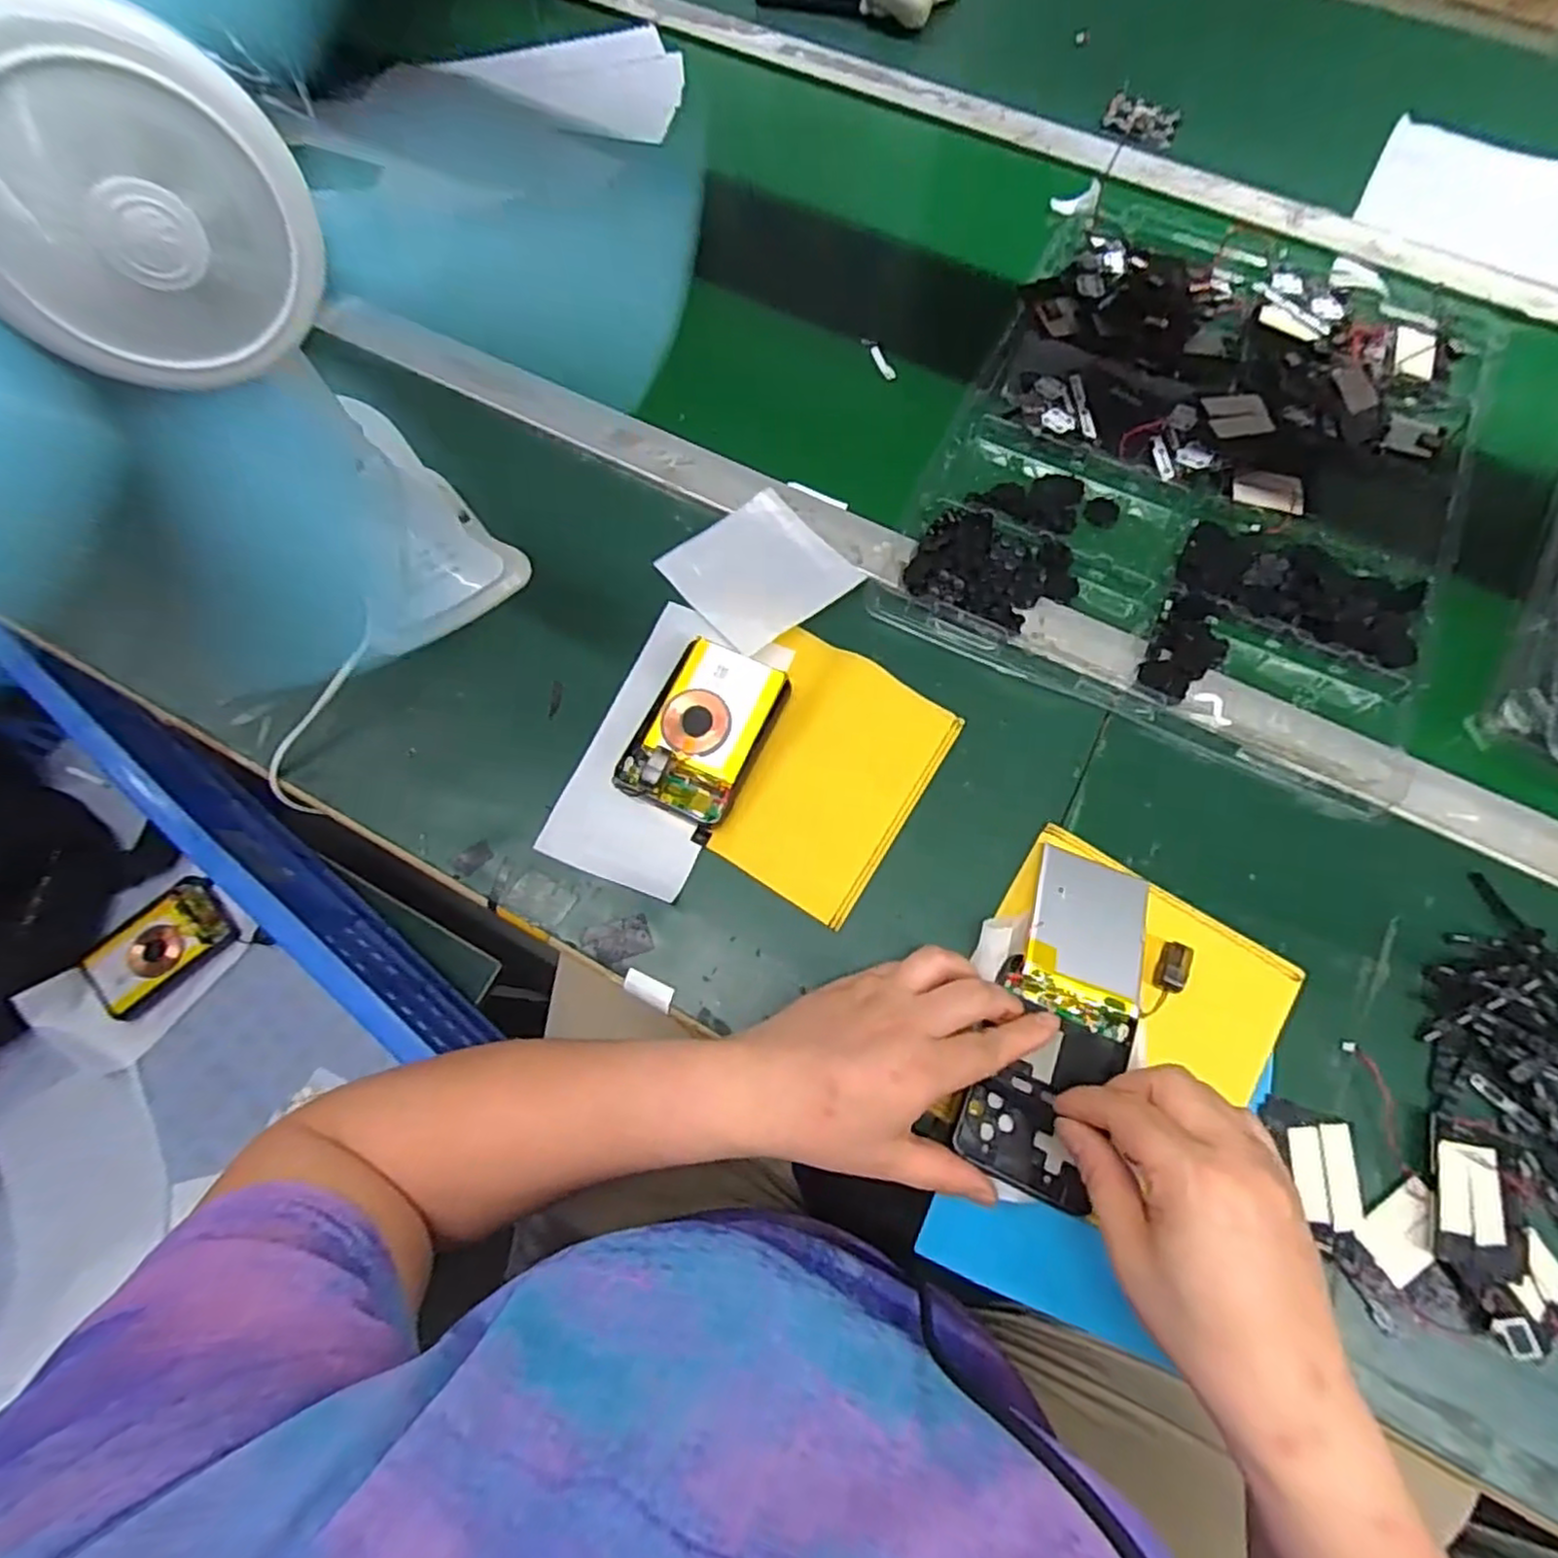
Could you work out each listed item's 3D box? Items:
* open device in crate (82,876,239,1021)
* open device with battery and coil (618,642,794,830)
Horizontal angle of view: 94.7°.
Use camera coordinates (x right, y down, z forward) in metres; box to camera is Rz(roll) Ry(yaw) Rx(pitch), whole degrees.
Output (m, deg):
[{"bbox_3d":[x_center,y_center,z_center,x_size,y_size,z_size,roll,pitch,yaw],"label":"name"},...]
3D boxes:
[{"bbox_3d":[-0.511,0.139,0.595,0.066,0.025,0.115,43,77,13],"label":"open device in crate"},{"bbox_3d":[-0.045,-0.031,0.430,0.070,0.018,0.105,24,74,8],"label":"open device with battery and coil"}]

